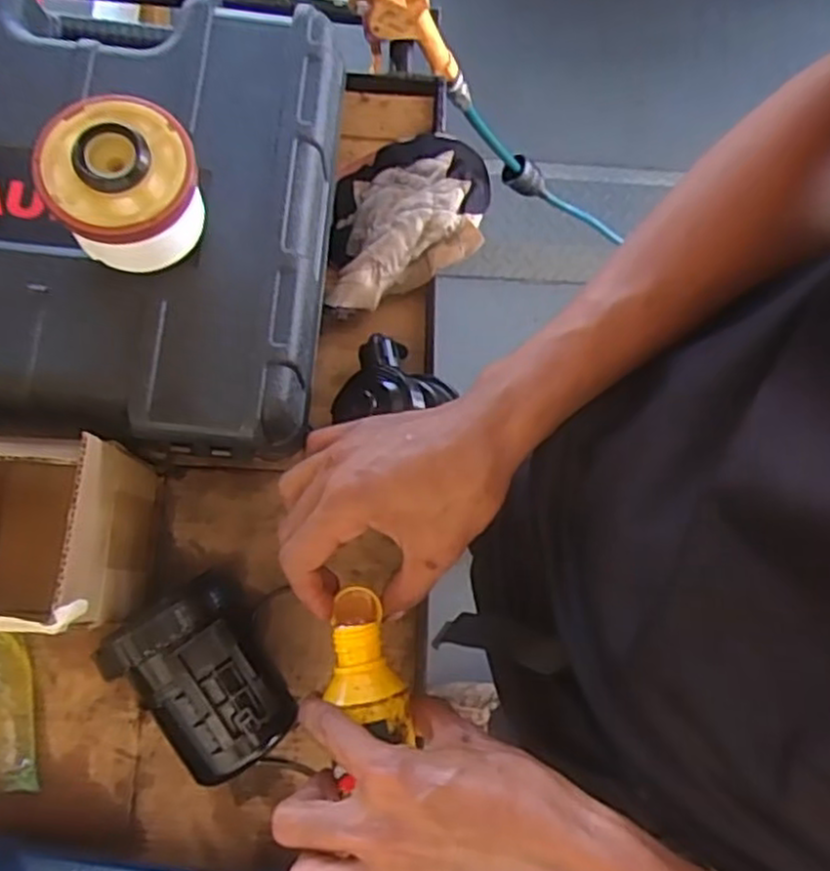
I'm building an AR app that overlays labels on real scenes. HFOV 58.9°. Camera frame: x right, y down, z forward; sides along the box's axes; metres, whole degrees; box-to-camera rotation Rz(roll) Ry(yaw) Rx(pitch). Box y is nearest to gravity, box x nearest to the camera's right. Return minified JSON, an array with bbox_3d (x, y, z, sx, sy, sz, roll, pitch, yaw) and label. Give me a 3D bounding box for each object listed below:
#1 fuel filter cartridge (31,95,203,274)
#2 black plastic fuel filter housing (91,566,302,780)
[{"bbox_3d":[-0.159,-0.137,0.411,0.078,0.065,0.079,1,78,-4],"label":"fuel filter cartridge"},{"bbox_3d":[-0.134,0.159,0.483,0.089,0.082,0.119,-38,83,-11],"label":"black plastic fuel filter housing"}]

